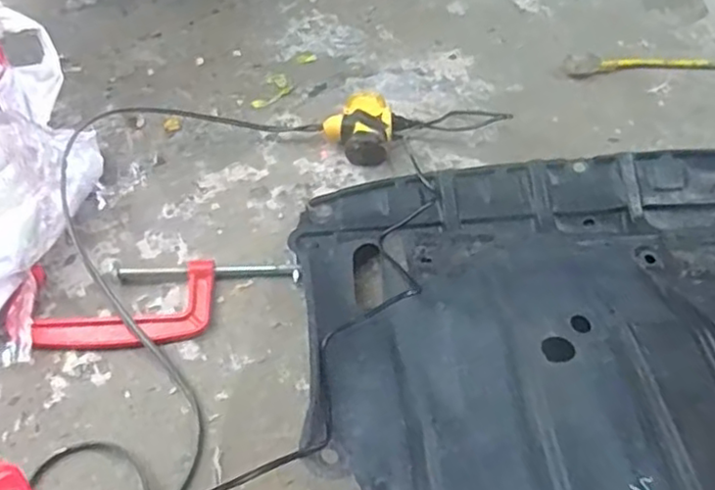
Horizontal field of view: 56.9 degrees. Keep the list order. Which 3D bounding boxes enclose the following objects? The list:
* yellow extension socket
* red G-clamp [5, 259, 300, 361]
[{"bbox_3d":[0.001,-0.148,0.838,0.087,0.044,0.098,5,53,4],"label":"yellow extension socket"},{"bbox_3d":[-0.210,0.056,0.681,0.283,0.034,0.102,-4,53,-3],"label":"red G-clamp"}]

